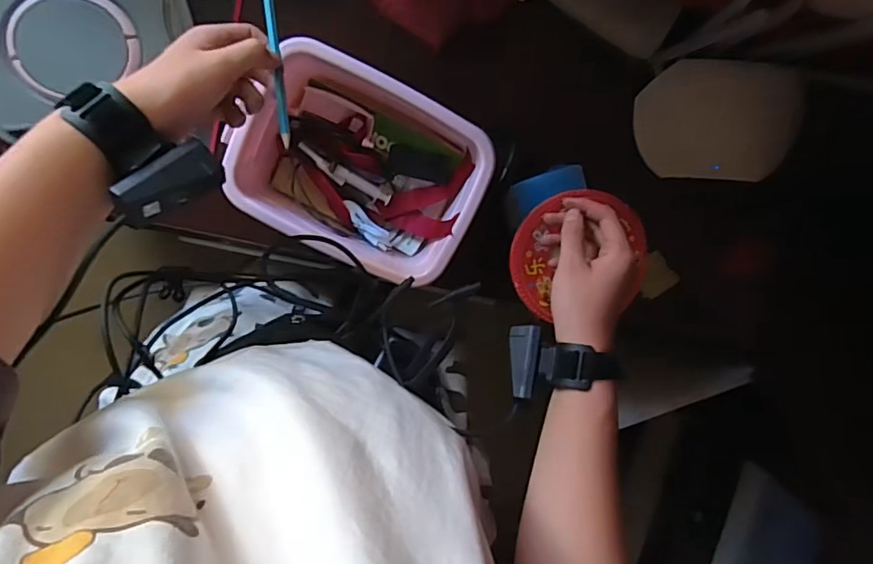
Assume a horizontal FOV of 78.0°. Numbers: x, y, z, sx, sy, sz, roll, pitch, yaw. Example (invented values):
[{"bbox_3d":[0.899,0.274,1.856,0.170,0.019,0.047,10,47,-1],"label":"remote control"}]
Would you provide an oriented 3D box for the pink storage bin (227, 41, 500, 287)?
[{"bbox_3d":[-0.083,-0.127,0.588,0.260,0.102,0.186,26,97,-6],"label":"pink storage bin"}]

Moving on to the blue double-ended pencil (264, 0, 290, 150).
[{"bbox_3d":[-0.124,-0.170,0.419,0.008,0.009,0.134,-8,86,-1],"label":"blue double-ended pencil"}]

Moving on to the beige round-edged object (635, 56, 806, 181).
[{"bbox_3d":[0.347,-0.195,0.659,0.198,0.030,0.138,1,114,-3],"label":"beige round-edged object"}]

